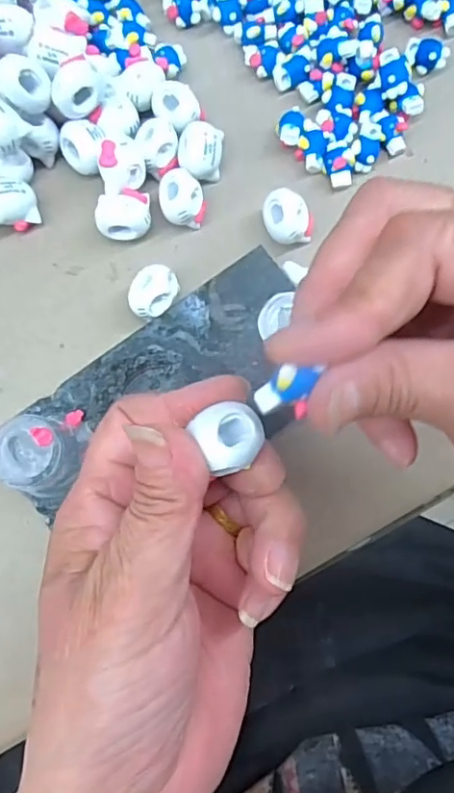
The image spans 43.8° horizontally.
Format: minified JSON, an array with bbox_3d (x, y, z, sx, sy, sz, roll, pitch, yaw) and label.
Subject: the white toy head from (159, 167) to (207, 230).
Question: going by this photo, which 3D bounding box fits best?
[{"bbox_3d":[-0.022,-0.096,0.277,0.021,0.019,0.025,-12,79,-3],"label":"white toy head"}]

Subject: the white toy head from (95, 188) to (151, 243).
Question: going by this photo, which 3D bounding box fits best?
[{"bbox_3d":[-0.050,-0.087,0.274,0.026,0.016,0.023,-6,78,-2],"label":"white toy head"}]

